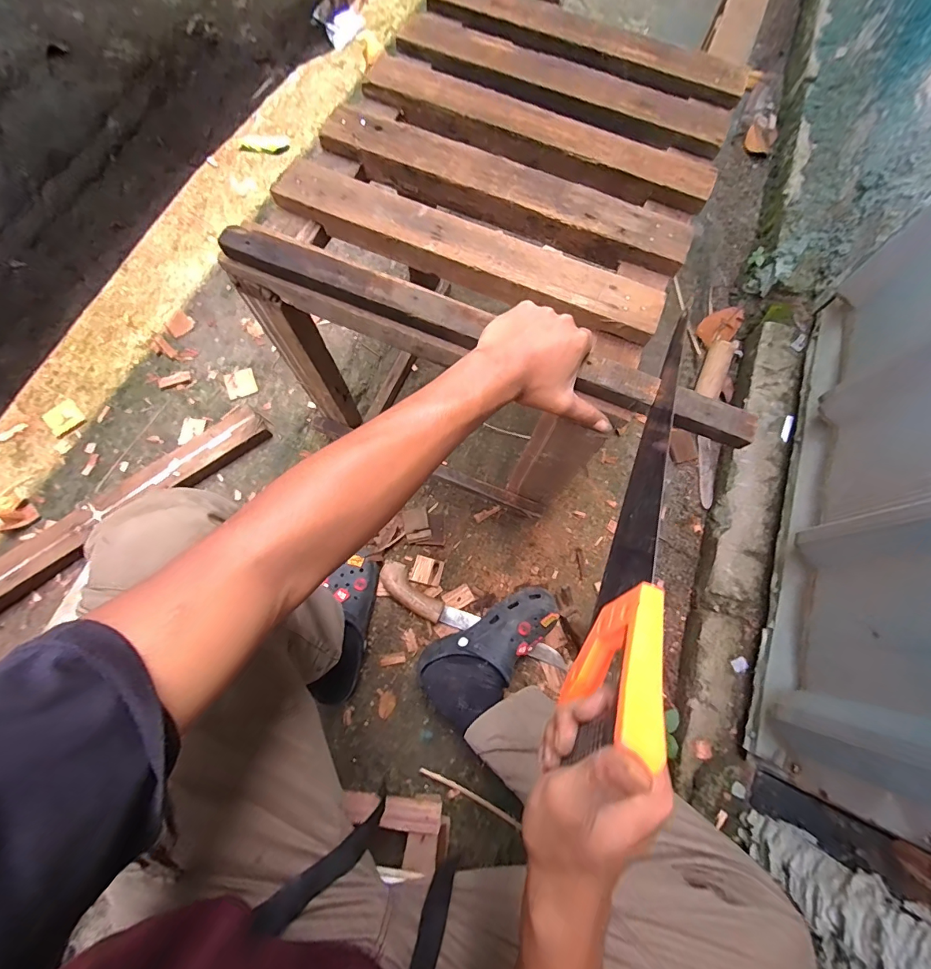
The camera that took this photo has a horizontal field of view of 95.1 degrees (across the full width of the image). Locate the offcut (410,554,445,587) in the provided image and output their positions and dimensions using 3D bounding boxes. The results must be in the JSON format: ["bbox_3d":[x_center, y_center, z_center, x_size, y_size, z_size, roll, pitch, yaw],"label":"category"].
[{"bbox_3d":[-0.070,0.158,0.782,0.054,0.008,0.049,15,73,3],"label":"offcut"}]

